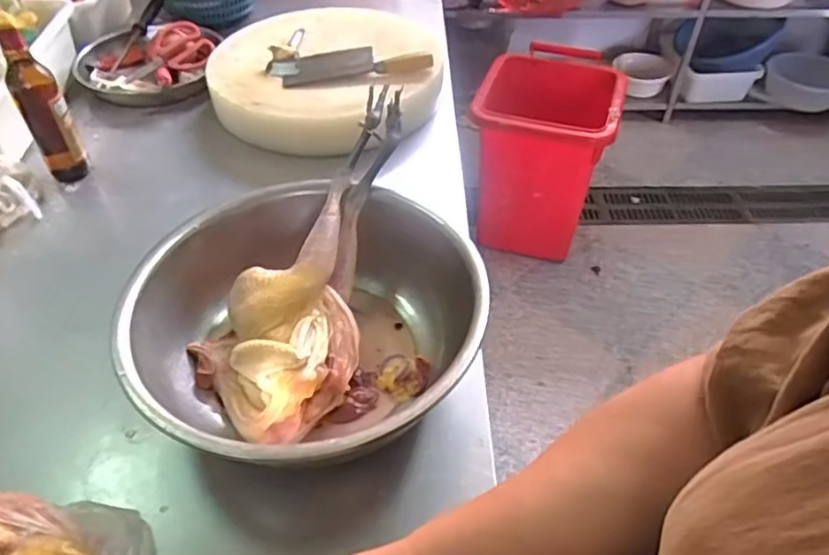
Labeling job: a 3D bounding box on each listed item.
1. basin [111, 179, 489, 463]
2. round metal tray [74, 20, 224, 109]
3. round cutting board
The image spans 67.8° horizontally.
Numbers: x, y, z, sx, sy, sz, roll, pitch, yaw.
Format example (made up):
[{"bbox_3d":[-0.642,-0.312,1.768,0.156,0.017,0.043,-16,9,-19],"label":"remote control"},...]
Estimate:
[{"bbox_3d":[-0.111,0.051,0.693,0.364,0.126,0.378,0,45,0],"label":"basin"},{"bbox_3d":[-0.537,-0.441,1.236,0.258,0.064,0.254,-3,45,-2],"label":"round metal tray"},{"bbox_3d":[-0.152,-0.375,1.134,0.403,0.092,0.341,12,47,13],"label":"round cutting board"}]

